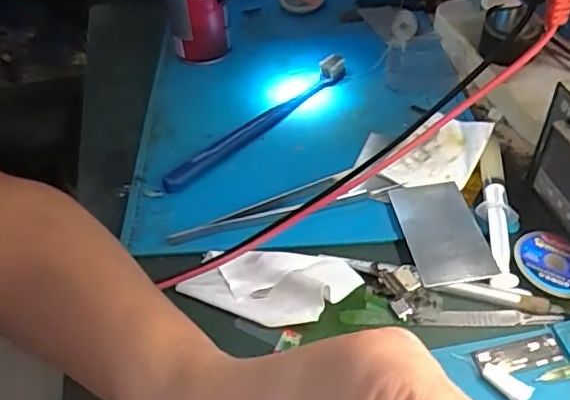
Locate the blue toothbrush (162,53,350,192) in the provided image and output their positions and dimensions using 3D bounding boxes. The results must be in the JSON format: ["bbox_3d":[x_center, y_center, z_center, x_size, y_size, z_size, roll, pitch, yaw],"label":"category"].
[{"bbox_3d":[-0.018,-0.061,0.435,0.016,0.023,0.181,32,55,32],"label":"blue toothbrush"}]

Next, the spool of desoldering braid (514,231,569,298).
[{"bbox_3d":[0.152,0.035,0.324,0.043,0.010,0.038,23,50,25],"label":"spool of desoldering braid"}]

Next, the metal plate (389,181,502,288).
[{"bbox_3d":[0.095,0.019,0.351,0.044,0.004,0.079,-12,44,2],"label":"metal plate"}]

